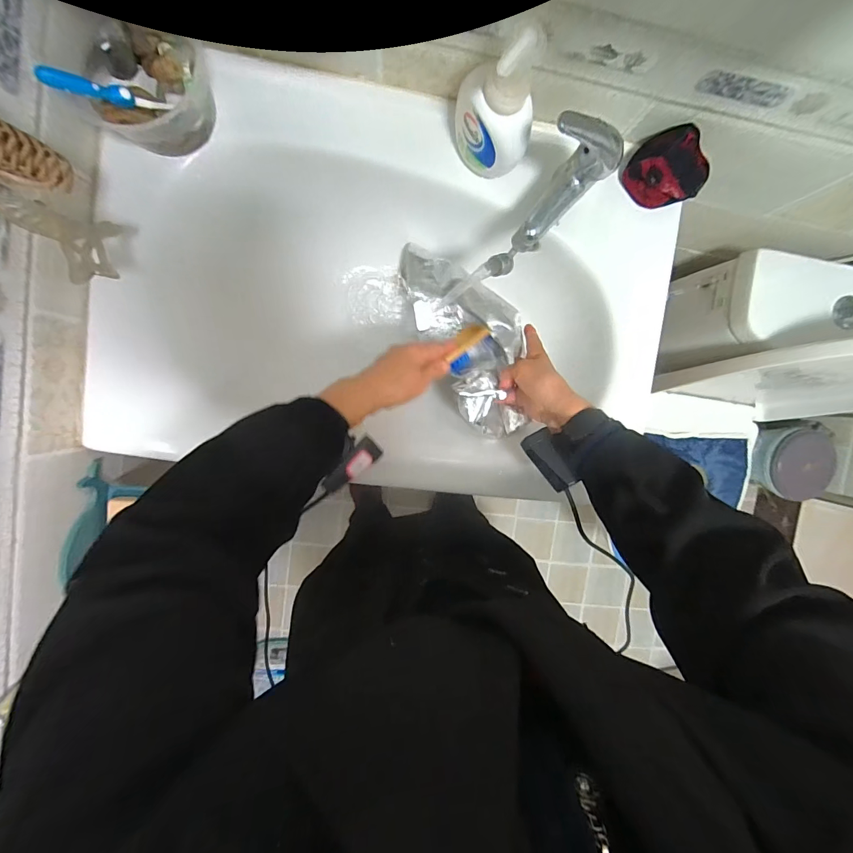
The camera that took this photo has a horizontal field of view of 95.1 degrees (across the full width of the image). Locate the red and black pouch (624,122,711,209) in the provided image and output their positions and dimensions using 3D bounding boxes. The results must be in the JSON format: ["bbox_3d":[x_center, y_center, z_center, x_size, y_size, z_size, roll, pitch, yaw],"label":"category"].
[{"bbox_3d":[0.294,-0.312,0.475,0.067,0.060,0.087,-42,98,-1],"label":"red and black pouch"}]

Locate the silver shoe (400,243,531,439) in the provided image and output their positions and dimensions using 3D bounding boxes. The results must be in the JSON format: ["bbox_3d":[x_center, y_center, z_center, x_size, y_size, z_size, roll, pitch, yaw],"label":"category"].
[{"bbox_3d":[0.060,-0.141,0.566,0.132,0.078,0.309,-24,72,-3],"label":"silver shoe"}]

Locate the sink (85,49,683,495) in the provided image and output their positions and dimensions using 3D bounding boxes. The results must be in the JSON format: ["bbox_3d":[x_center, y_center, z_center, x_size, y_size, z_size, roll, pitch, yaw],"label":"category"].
[{"bbox_3d":[-0.035,-0.172,0.566,0.687,0.176,0.443,8,94,-7],"label":"sink"}]

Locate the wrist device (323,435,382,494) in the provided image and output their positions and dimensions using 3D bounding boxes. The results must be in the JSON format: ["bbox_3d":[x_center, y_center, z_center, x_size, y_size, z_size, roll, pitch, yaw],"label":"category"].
[{"bbox_3d":[-0.077,0.043,0.408,0.025,0.016,0.069,47,68,-8],"label":"wrist device"}]

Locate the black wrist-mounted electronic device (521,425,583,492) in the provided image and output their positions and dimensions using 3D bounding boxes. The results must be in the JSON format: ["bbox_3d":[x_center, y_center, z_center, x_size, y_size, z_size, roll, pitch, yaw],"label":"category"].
[{"bbox_3d":[0.137,0.039,0.438,0.030,0.022,0.069,-31,77,-3],"label":"black wrist-mounted electronic device"}]

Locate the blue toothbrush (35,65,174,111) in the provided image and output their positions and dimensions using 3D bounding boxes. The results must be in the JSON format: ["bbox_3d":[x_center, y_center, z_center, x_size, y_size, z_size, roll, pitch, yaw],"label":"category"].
[{"bbox_3d":[-0.304,-0.321,0.376,0.106,0.015,0.012,-25,100,-46],"label":"blue toothbrush"}]

